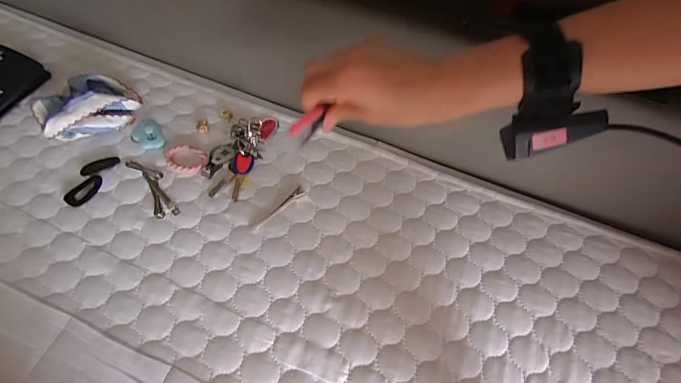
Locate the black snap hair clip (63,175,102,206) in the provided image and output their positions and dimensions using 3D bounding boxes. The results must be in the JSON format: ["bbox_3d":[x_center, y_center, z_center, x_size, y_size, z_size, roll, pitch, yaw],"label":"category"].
[{"bbox_3d":[-0.343,-0.003,0.480,0.030,0.007,0.049,30,64,15],"label":"black snap hair clip"}]

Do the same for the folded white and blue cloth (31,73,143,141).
[{"bbox_3d":[-0.372,-0.129,0.520,0.114,0.059,0.129,40,67,19],"label":"folded white and blue cloth"}]

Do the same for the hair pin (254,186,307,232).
[{"bbox_3d":[-0.079,0.024,0.474,0.014,0.004,0.084,38,66,18],"label":"hair pin"}]

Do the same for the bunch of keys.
[{"bbox_3d":[-0.146,-0.059,0.509,0.068,0.020,0.137,21,62,10],"label":"bunch of keys"}]

